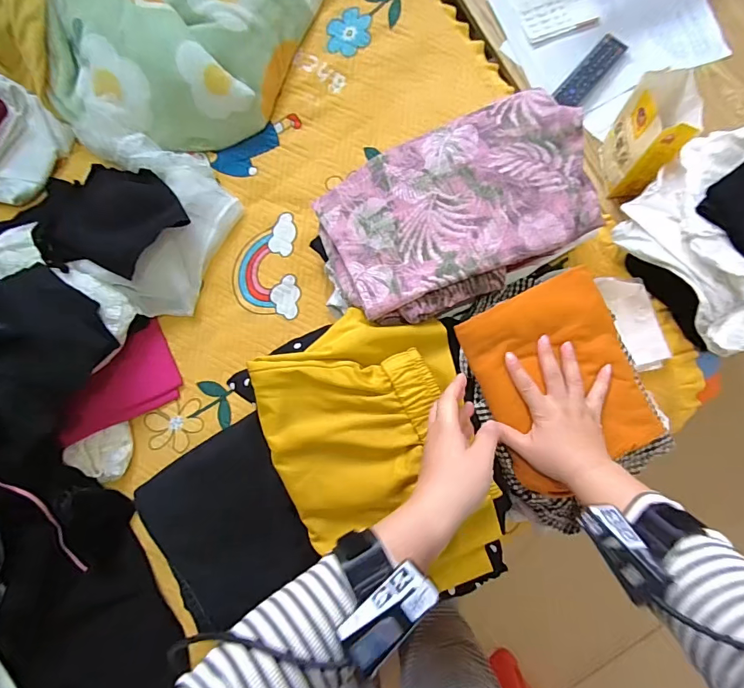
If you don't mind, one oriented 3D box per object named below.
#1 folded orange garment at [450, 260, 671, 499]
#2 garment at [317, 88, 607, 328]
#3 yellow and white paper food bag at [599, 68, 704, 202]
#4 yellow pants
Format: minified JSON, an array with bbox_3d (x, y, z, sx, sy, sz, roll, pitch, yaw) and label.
[{"bbox_3d":[0.215,0.038,0.476,0.179,0.048,0.211,-25,81,-1],"label":"folded orange garment"},{"bbox_3d":[0.108,-0.174,0.543,0.343,0.063,0.235,-22,81,-1],"label":"garment"},{"bbox_3d":[0.422,-0.301,0.654,0.059,0.168,0.129,-4,81,2],"label":"yellow and white paper food bag"},{"bbox_3d":[0.006,0.120,0.485,0.228,0.044,0.308,-17,81,0],"label":"yellow pants"}]

